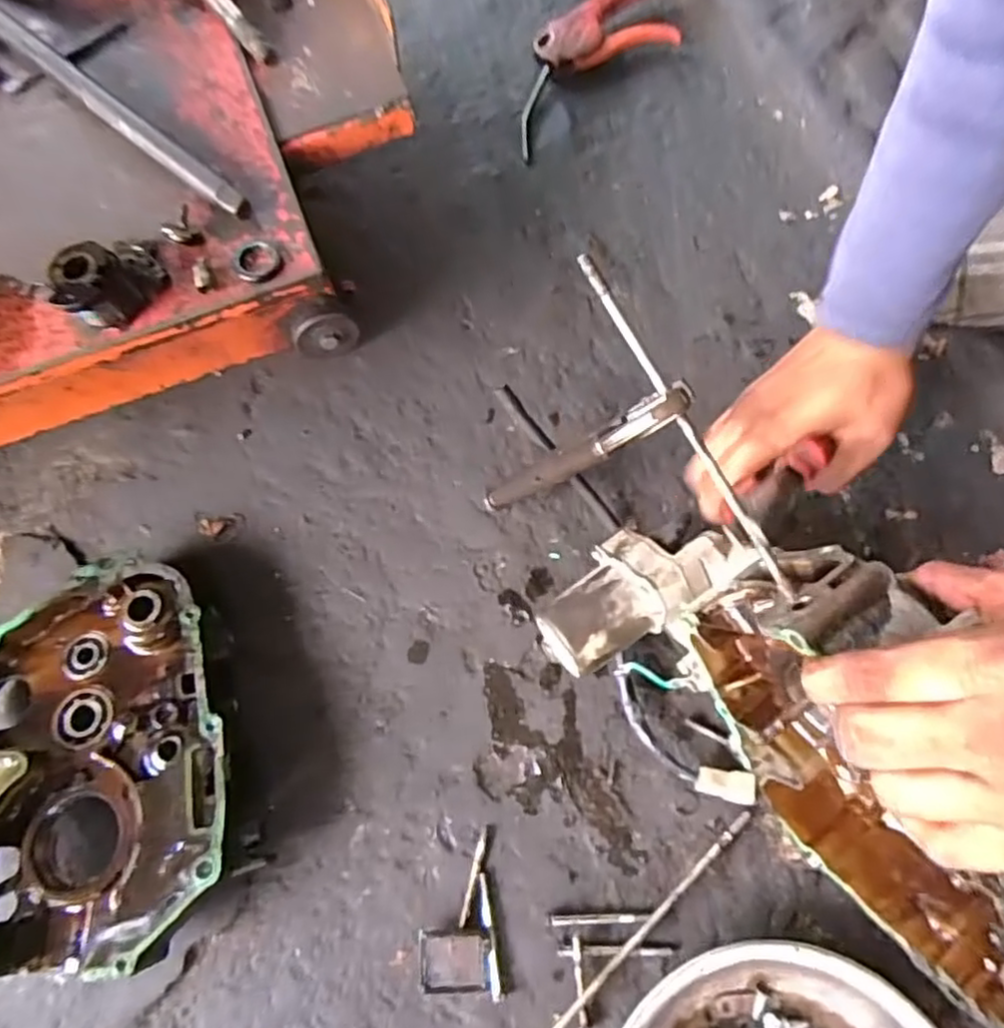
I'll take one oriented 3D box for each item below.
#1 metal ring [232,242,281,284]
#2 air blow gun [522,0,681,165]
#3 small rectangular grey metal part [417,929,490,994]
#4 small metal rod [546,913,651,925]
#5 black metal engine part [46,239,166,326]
[{"bbox_3d":[-0.137,-0.142,0.379,0.026,0.005,0.030,-17,73,-3],"label":"metal ring"},{"bbox_3d":[0.100,-0.437,0.625,0.271,0.036,0.091,-37,75,-9],"label":"air blow gun"},{"bbox_3d":[-0.030,0.277,0.421,0.044,0.005,0.035,0,72,2],"label":"small rectangular grey metal part"},{"bbox_3d":[0.060,0.252,0.424,0.063,0.006,0.006,-2,72,2],"label":"small metal rod"},{"bbox_3d":[-0.216,-0.130,0.366,0.041,0.033,0.056,34,77,12],"label":"black metal engine part"}]

